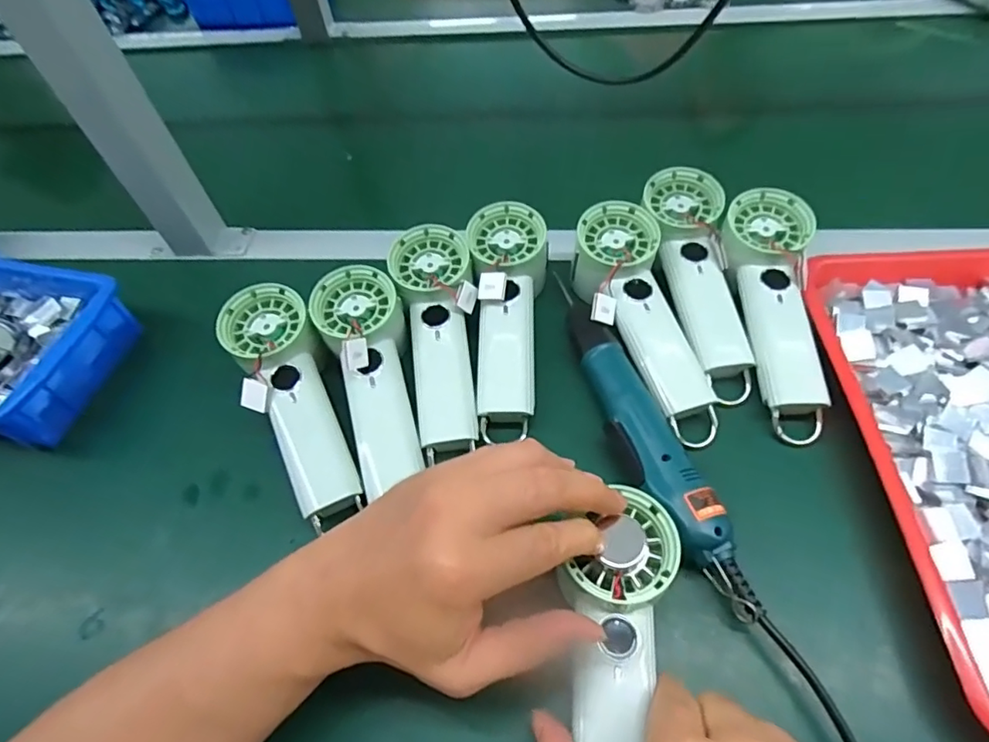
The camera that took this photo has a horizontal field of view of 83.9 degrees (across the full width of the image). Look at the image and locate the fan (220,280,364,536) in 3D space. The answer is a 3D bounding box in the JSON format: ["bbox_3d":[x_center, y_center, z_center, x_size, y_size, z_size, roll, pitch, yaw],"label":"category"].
[{"bbox_3d":[-0.142,0.015,0.383,0.062,0.046,0.176,-25,58,-11],"label":"fan"}]

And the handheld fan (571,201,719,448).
[{"bbox_3d":[0.110,-0.037,0.417,0.066,0.042,0.193,-17,70,-6],"label":"handheld fan"}]

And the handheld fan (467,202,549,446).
[{"bbox_3d":[0.011,-0.042,0.426,0.057,0.050,0.181,0,70,5],"label":"handheld fan"}]

